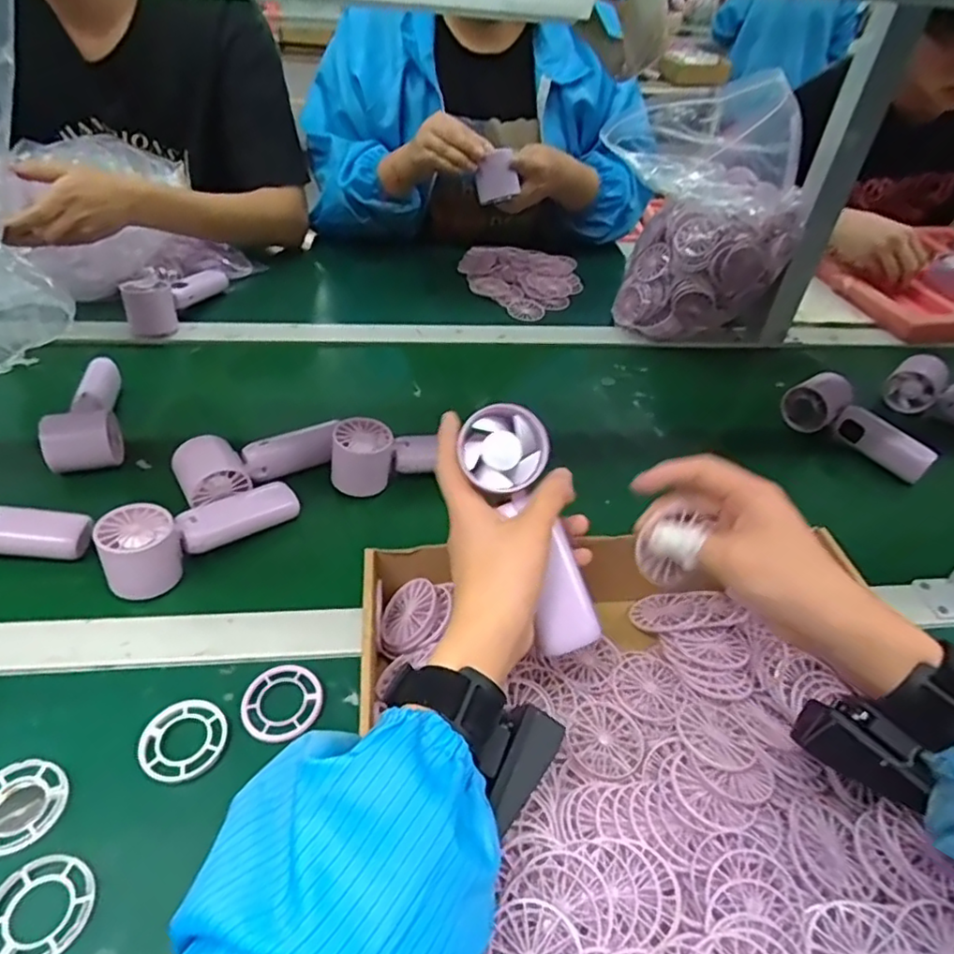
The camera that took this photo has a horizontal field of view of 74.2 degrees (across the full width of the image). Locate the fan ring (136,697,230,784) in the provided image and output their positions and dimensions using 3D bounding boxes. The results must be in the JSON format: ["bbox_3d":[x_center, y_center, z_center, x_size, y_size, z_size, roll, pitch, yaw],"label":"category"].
[{"bbox_3d":[-0.191,0.172,0.412,0.052,0.009,0.053,4,43,-4],"label":"fan ring"}]

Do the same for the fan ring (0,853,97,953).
[{"bbox_3d":[-0.236,0.234,0.341,0.054,0.009,0.052,4,43,-4],"label":"fan ring"}]

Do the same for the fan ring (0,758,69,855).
[{"bbox_3d":[-0.275,0.196,0.377,0.052,0.006,0.052,4,43,-4],"label":"fan ring"}]

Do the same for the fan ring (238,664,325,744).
[{"bbox_3d":[-0.134,0.154,0.433,0.053,0.004,0.053,4,43,-4],"label":"fan ring"}]

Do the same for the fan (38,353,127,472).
[{"bbox_3d":[-0.384,-0.065,0.619,0.066,0.047,0.153,-14,47,-21],"label":"fan"}]

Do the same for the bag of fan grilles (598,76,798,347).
[{"bbox_3d":[0.279,-0.343,0.825,0.248,0.268,0.211,18,46,11],"label":"bag of fan grilles"}]

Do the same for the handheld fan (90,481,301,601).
[{"bbox_3d":[-0.227,0.037,0.521,0.154,0.048,0.052,-31,55,-33],"label":"handheld fan"}]

